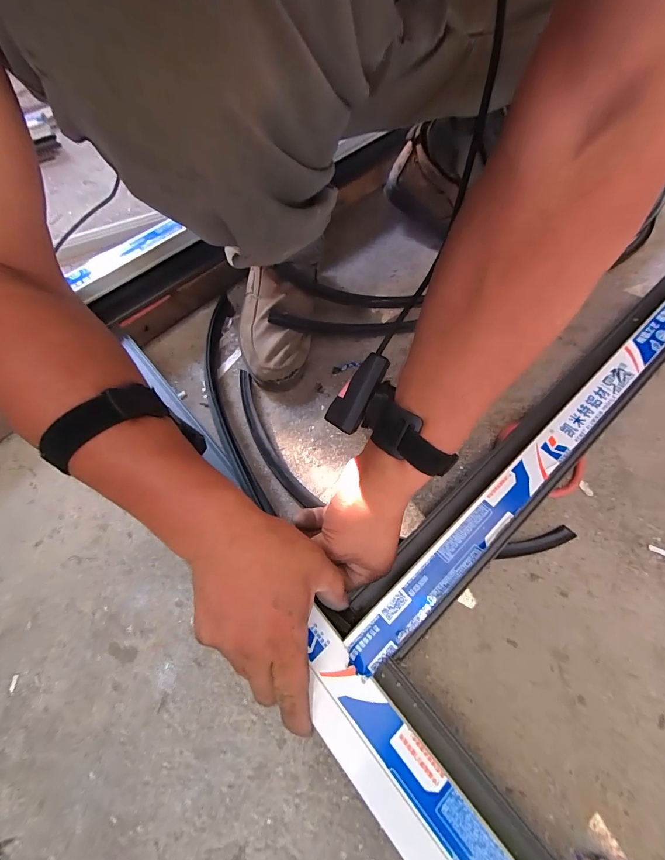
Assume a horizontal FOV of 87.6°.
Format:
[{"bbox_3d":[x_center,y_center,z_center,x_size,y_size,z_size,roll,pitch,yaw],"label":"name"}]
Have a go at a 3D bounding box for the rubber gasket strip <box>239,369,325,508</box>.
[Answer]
[{"bbox_3d":[-0.084,0.010,0.451,0.034,0.017,0.219,-28,65,-10],"label":"rubber gasket strip"}]

